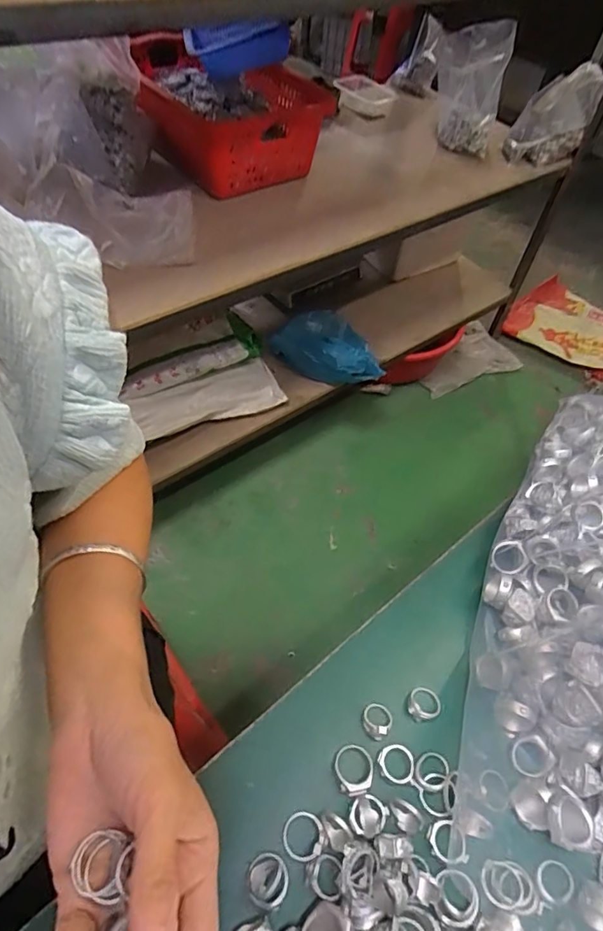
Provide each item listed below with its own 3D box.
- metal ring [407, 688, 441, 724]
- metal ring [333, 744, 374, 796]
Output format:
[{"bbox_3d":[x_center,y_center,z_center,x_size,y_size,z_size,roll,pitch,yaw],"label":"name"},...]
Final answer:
[{"bbox_3d":[0.085,0.164,0.342,0.024,0.004,0.020,-12,56,-14],"label":"metal ring"},{"bbox_3d":[0.033,0.192,0.314,0.024,0.008,0.028,18,54,8],"label":"metal ring"}]

